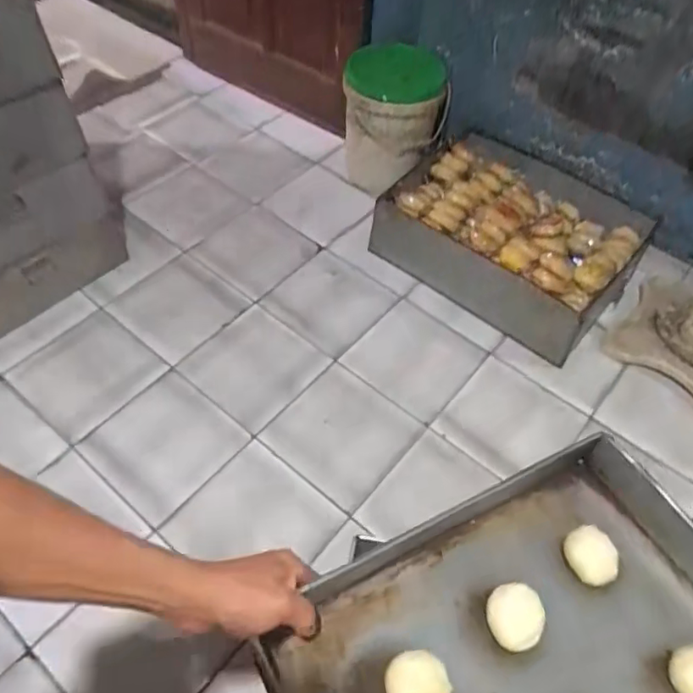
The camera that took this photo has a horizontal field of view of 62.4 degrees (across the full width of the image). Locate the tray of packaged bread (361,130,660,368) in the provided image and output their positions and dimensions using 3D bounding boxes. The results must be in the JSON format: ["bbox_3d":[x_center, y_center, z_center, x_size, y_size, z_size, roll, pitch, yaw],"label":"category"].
[{"bbox_3d":[0.490,-0.362,1.718,0.682,0.187,0.499,33,60,20],"label":"tray of packaged bread"}]

